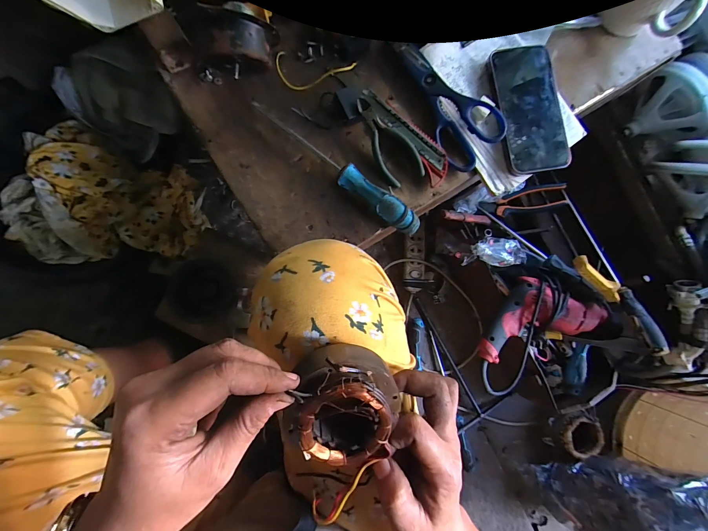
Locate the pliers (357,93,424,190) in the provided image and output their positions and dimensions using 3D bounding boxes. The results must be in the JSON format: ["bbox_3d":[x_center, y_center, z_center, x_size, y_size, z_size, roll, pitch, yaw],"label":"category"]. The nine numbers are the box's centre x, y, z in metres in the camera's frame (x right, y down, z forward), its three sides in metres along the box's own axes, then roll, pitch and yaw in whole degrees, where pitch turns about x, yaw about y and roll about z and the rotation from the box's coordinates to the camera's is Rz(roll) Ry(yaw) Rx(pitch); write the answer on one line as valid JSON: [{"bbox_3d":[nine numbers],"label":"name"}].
[{"bbox_3d":[0.043,-0.159,0.372,0.050,0.026,0.120,-24,88,-7],"label":"pliers"}]

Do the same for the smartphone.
[{"bbox_3d":[0.224,-0.200,0.381,0.080,0.008,0.164,-9,86,3],"label":"smartphone"}]

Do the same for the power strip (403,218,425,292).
[{"bbox_3d":[0.138,-0.023,0.681,0.045,0.028,0.165,3,85,-5],"label":"power strip"}]

